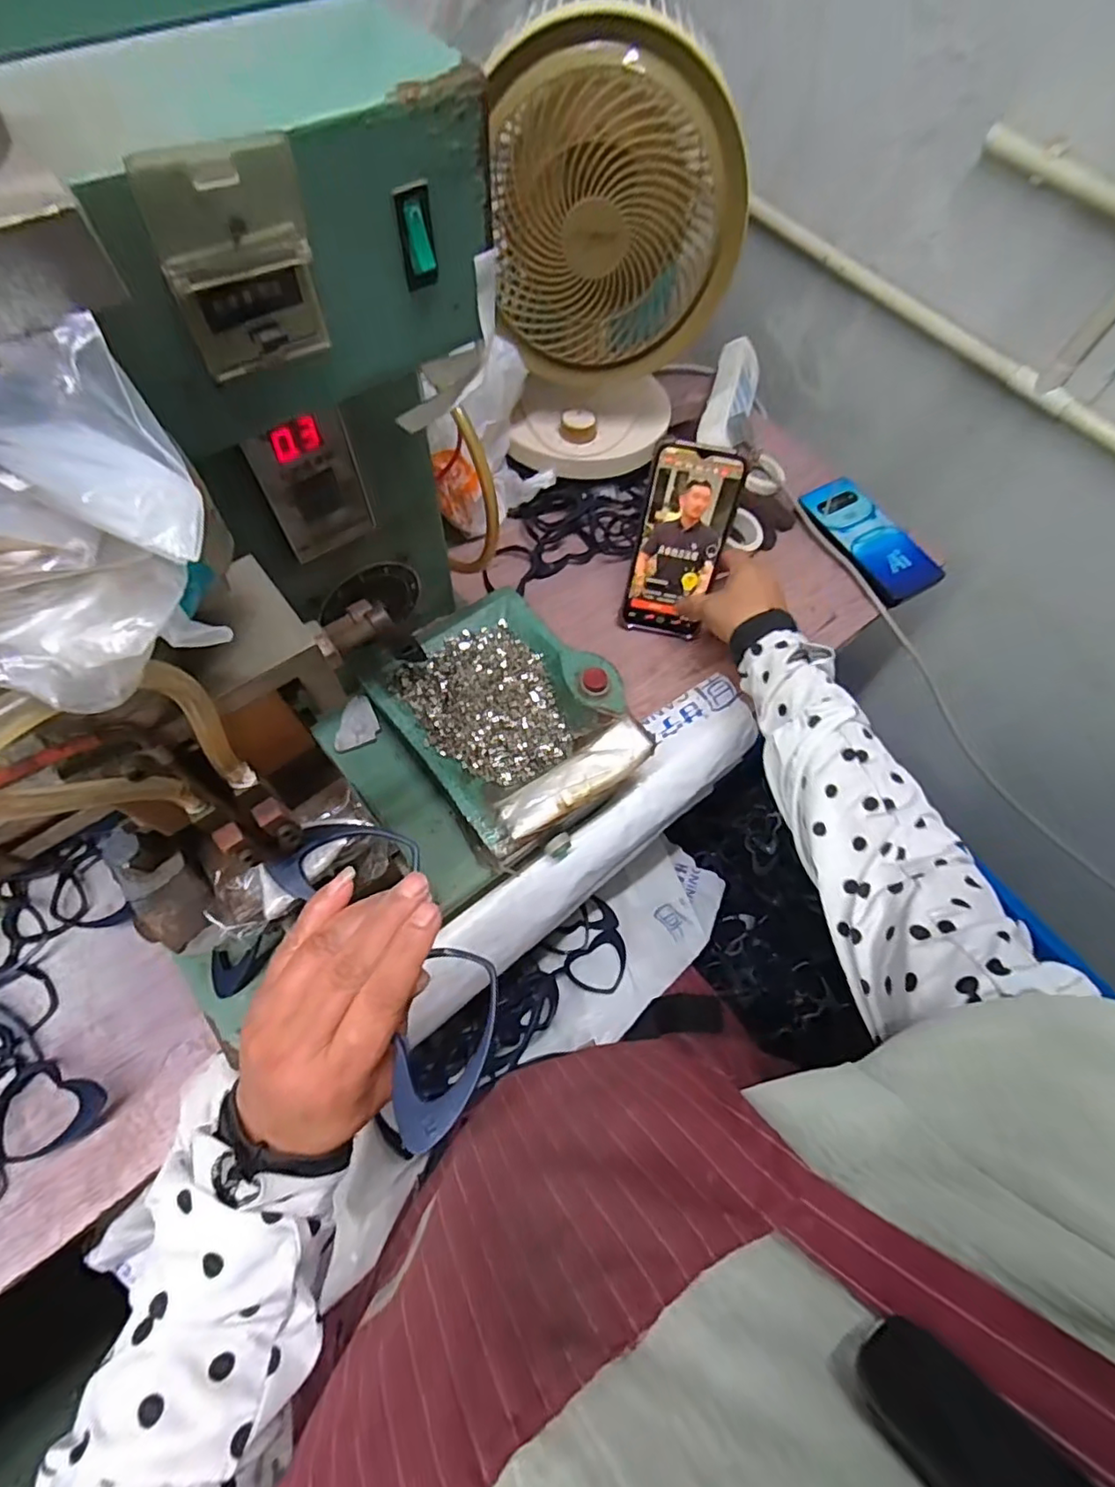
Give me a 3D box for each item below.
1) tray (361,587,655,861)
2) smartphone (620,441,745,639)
[{"bbox_3d":[-0.036,-0.029,0.458,0.159,0.024,0.189,-34,72,-17],"label":"tray"},{"bbox_3d":[0.107,-0.173,0.523,0.077,0.166,0.008,14,40,3],"label":"smartphone"}]

